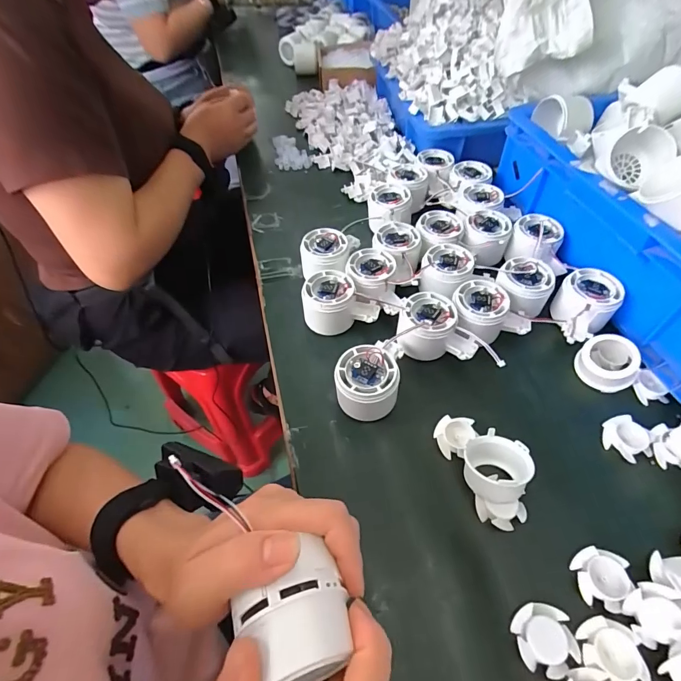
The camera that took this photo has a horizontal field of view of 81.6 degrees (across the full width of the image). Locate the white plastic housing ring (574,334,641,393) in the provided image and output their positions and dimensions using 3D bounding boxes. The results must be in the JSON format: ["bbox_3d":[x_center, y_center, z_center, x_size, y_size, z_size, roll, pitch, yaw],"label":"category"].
[{"bbox_3d":[0.269,0.023,0.400,0.052,0.033,0.052,-12,61,22],"label":"white plastic housing ring"}]

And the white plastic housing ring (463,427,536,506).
[{"bbox_3d":[0.132,0.109,0.336,0.052,0.025,0.054,-1,53,2],"label":"white plastic housing ring"}]

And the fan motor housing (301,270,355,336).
[{"bbox_3d":[-0.013,-0.039,0.442,0.054,0.051,0.058,4,53,6],"label":"fan motor housing"}]

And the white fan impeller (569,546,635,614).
[{"bbox_3d":[0.195,0.177,0.294,0.035,0.011,0.039,-5,53,-1],"label":"white fan impeller"}]

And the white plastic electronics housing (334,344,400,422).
[{"bbox_3d":[0.025,0.046,0.375,0.055,0.056,0.058,-1,53,2],"label":"white plastic electronics housing"}]

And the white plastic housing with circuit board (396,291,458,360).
[{"bbox_3d":[0.090,-0.014,0.418,0.059,0.045,0.063,7,53,8],"label":"white plastic housing with circuit board"}]

